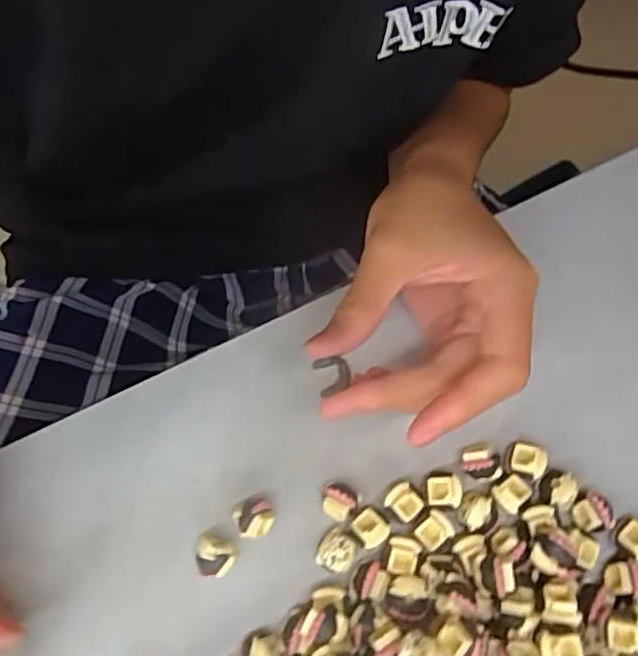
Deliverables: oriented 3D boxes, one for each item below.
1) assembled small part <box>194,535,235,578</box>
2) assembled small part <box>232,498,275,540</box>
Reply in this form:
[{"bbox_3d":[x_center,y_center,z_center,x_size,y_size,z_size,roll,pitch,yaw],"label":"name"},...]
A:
[{"bbox_3d":[-0.043,0.097,0.257,0.016,0.017,0.015,0,70,1],"label":"assembled small part"},{"bbox_3d":[-0.027,0.082,0.262,0.016,0.017,0.015,0,70,1],"label":"assembled small part"}]

